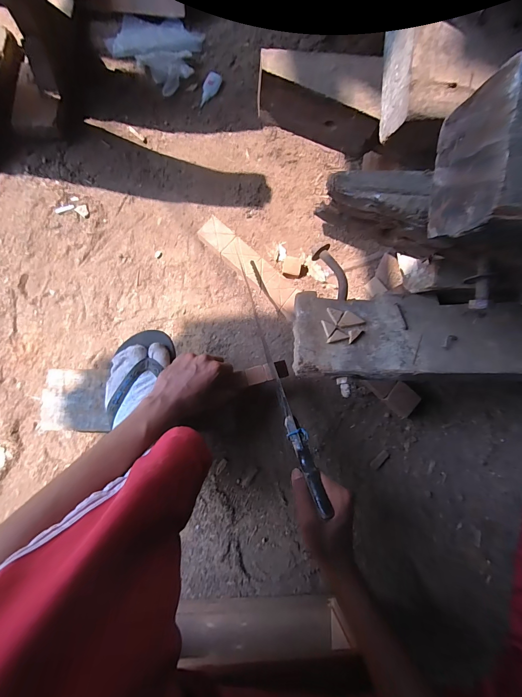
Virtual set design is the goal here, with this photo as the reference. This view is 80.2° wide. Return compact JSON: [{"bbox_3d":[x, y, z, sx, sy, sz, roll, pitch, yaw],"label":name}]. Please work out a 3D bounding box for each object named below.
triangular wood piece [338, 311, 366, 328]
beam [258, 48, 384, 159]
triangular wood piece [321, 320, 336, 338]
[{"bbox_3d":[0.117,-0.039,0.409,0.035,0.010,0.020,-13,83,-8],"label":"triangular wood piece"},{"bbox_3d":[0.081,-0.332,0.411,0.158,0.079,0.064,18,80,-4],"label":"beam"},{"bbox_3d":[0.085,-0.025,0.398,0.019,0.004,0.018,30,81,-1],"label":"triangular wood piece"}]

